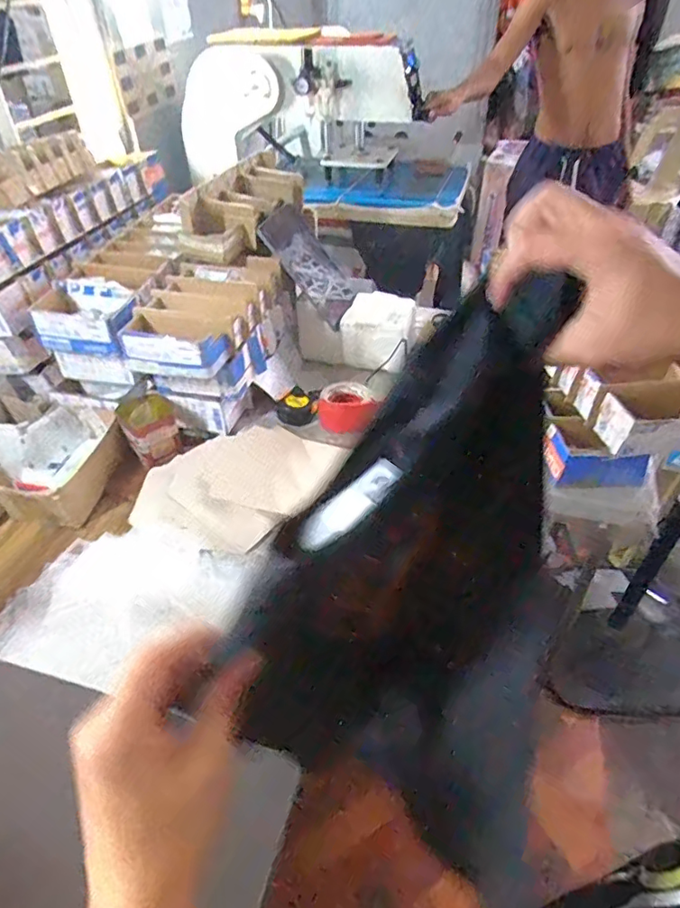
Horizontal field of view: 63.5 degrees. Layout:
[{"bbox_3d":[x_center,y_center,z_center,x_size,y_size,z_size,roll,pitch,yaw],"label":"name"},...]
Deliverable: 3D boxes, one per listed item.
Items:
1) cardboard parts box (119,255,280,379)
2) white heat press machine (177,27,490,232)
[{"bbox_3d":[-0.245,-0.260,1.004,0.182,0.077,0.338,9,43,13],"label":"cardboard parts box"},{"bbox_3d":[-0.010,-0.953,1.566,0.775,0.401,0.382,17,45,21],"label":"white heat press machine"}]

